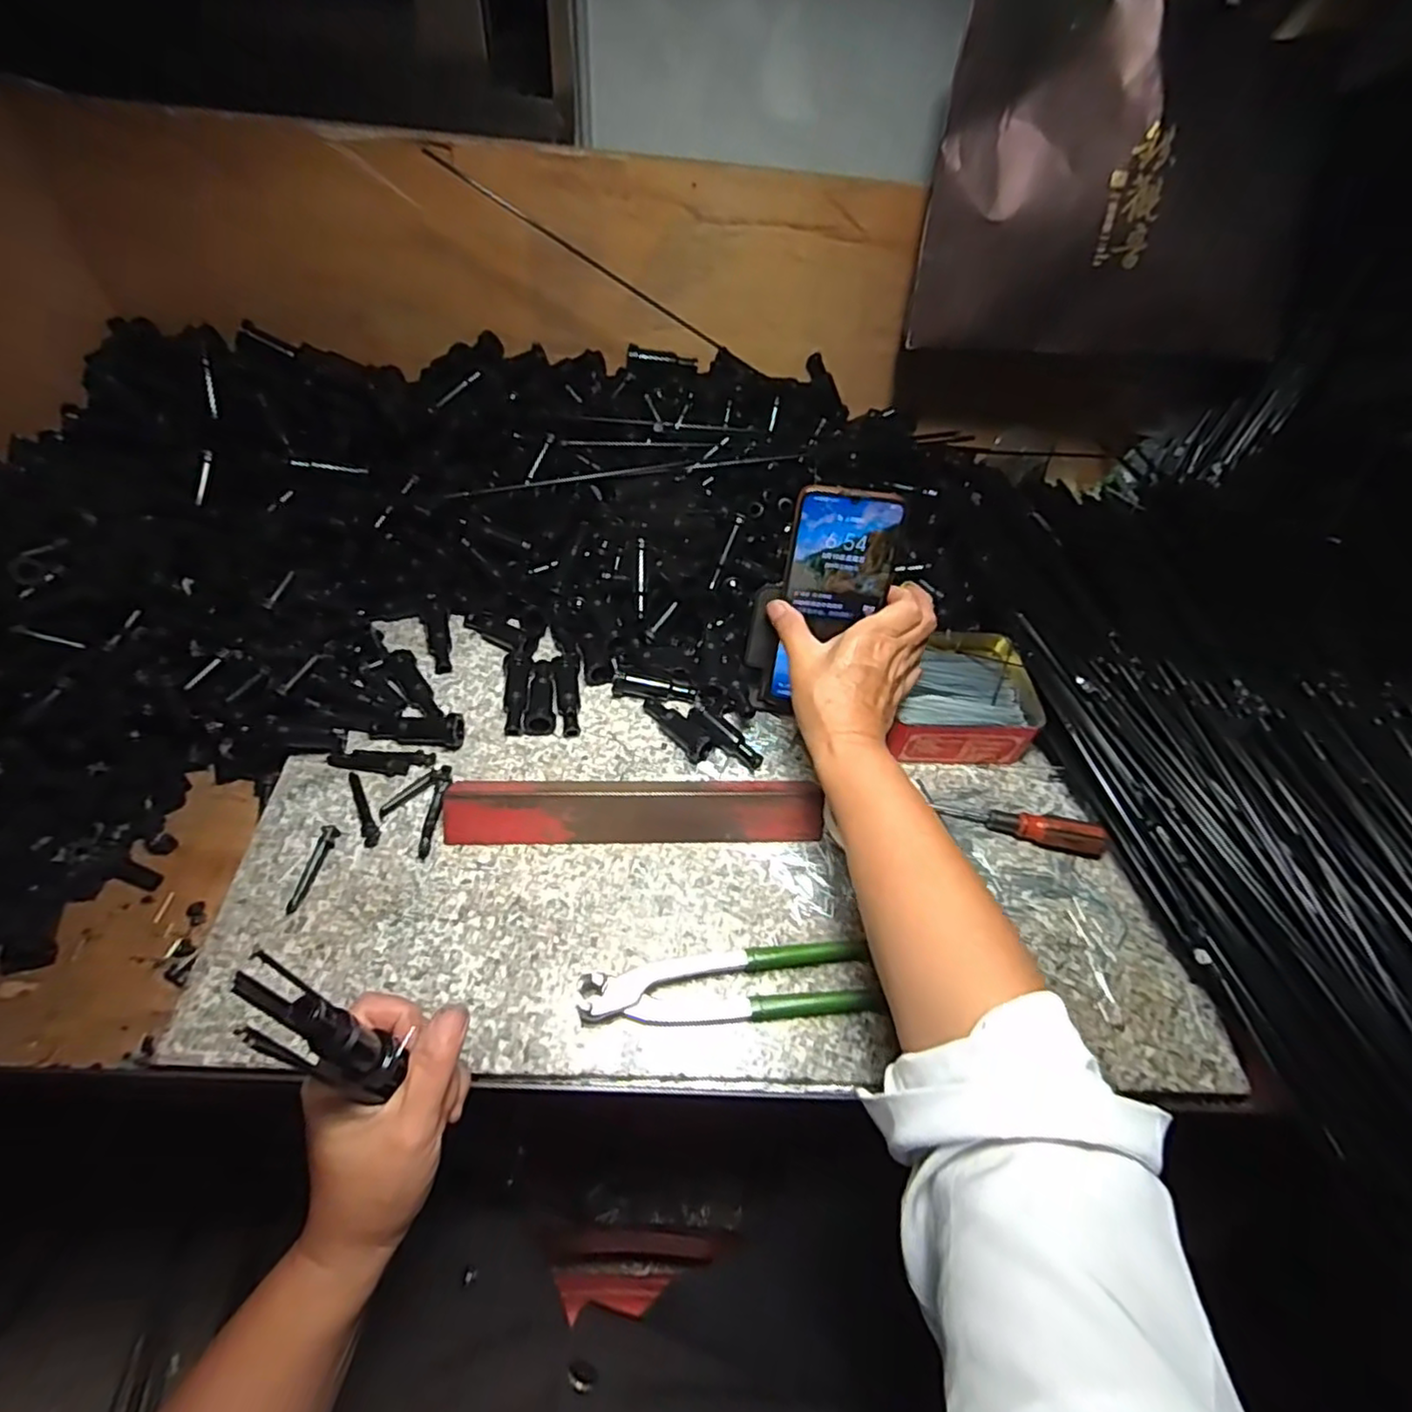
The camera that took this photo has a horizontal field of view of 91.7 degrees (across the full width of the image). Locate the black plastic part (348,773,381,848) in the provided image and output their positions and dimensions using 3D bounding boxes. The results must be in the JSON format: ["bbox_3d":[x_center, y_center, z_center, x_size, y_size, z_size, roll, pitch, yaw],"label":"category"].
[{"bbox_3d":[-0.236,0.070,0.471,0.011,0.004,0.060,-22,57,-21],"label":"black plastic part"}]

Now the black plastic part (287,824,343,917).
[{"bbox_3d":[-0.253,0.104,0.441,0.014,0.004,0.060,5,52,-1],"label":"black plastic part"}]

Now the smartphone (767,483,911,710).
[{"bbox_3d":[0.092,-0.073,0.510,0.076,0.170,0.012,7,28,-5],"label":"smartphone"}]

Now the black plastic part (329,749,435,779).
[{"bbox_3d":[-0.234,0.039,0.494,0.075,0.006,0.021,5,52,-2],"label":"black plastic part"}]

